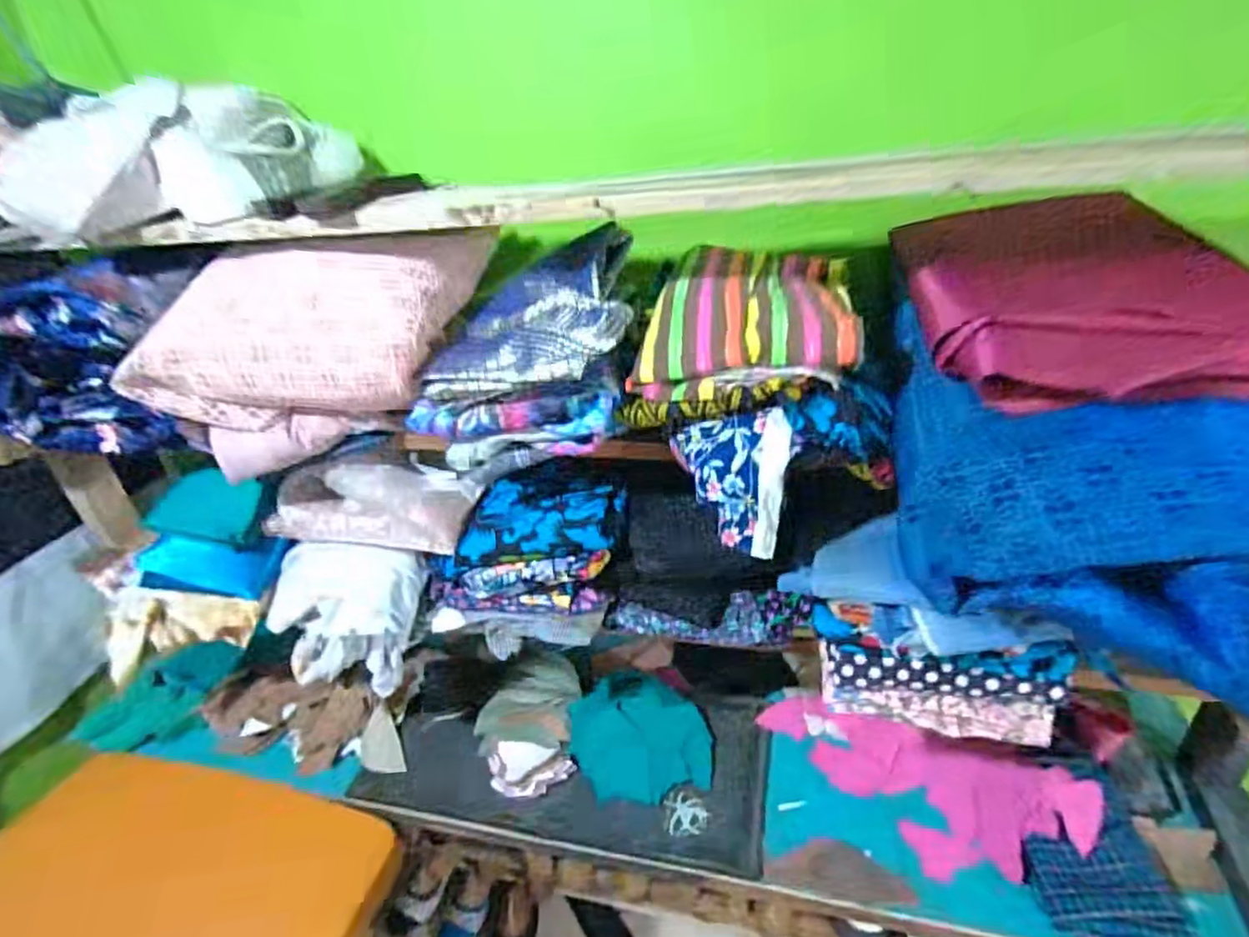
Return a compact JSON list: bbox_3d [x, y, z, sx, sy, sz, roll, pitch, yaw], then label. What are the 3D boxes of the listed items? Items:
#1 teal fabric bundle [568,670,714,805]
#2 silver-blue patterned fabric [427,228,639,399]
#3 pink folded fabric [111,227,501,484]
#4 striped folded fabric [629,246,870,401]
[{"bbox_3d":[0.020,0.351,0.866,0.180,0.049,0.158,-4,29,5],"label":"teal fabric bundle"},{"bbox_3d":[-0.083,-0.149,0.618,0.175,0.088,0.230,-3,29,6],"label":"silver-blue patterned fabric"},{"bbox_3d":[-0.304,-0.129,0.677,0.312,0.191,0.188,2,30,15],"label":"pink folded fabric"},{"bbox_3d":[0.120,-0.148,0.613,0.177,0.065,0.251,2,30,15],"label":"striped folded fabric"}]

